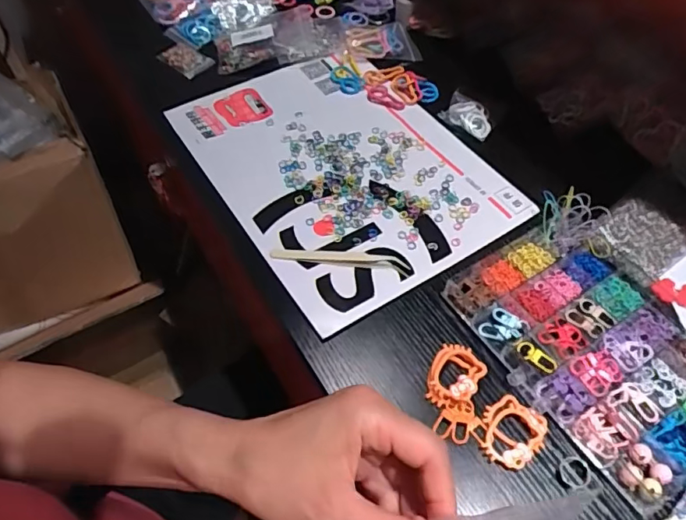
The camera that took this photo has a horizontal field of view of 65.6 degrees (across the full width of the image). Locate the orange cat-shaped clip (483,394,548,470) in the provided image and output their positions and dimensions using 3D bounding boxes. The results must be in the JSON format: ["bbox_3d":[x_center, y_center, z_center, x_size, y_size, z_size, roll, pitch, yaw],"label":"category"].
[{"bbox_3d":[0.122,0.123,0.382,0.042,0.006,0.049,22,58,15],"label":"orange cat-shaped clip"}]

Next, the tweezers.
[{"bbox_3d":[-0.004,-0.001,0.468,0.120,0.009,0.016,7,56,6],"label":"tweezers"}]

